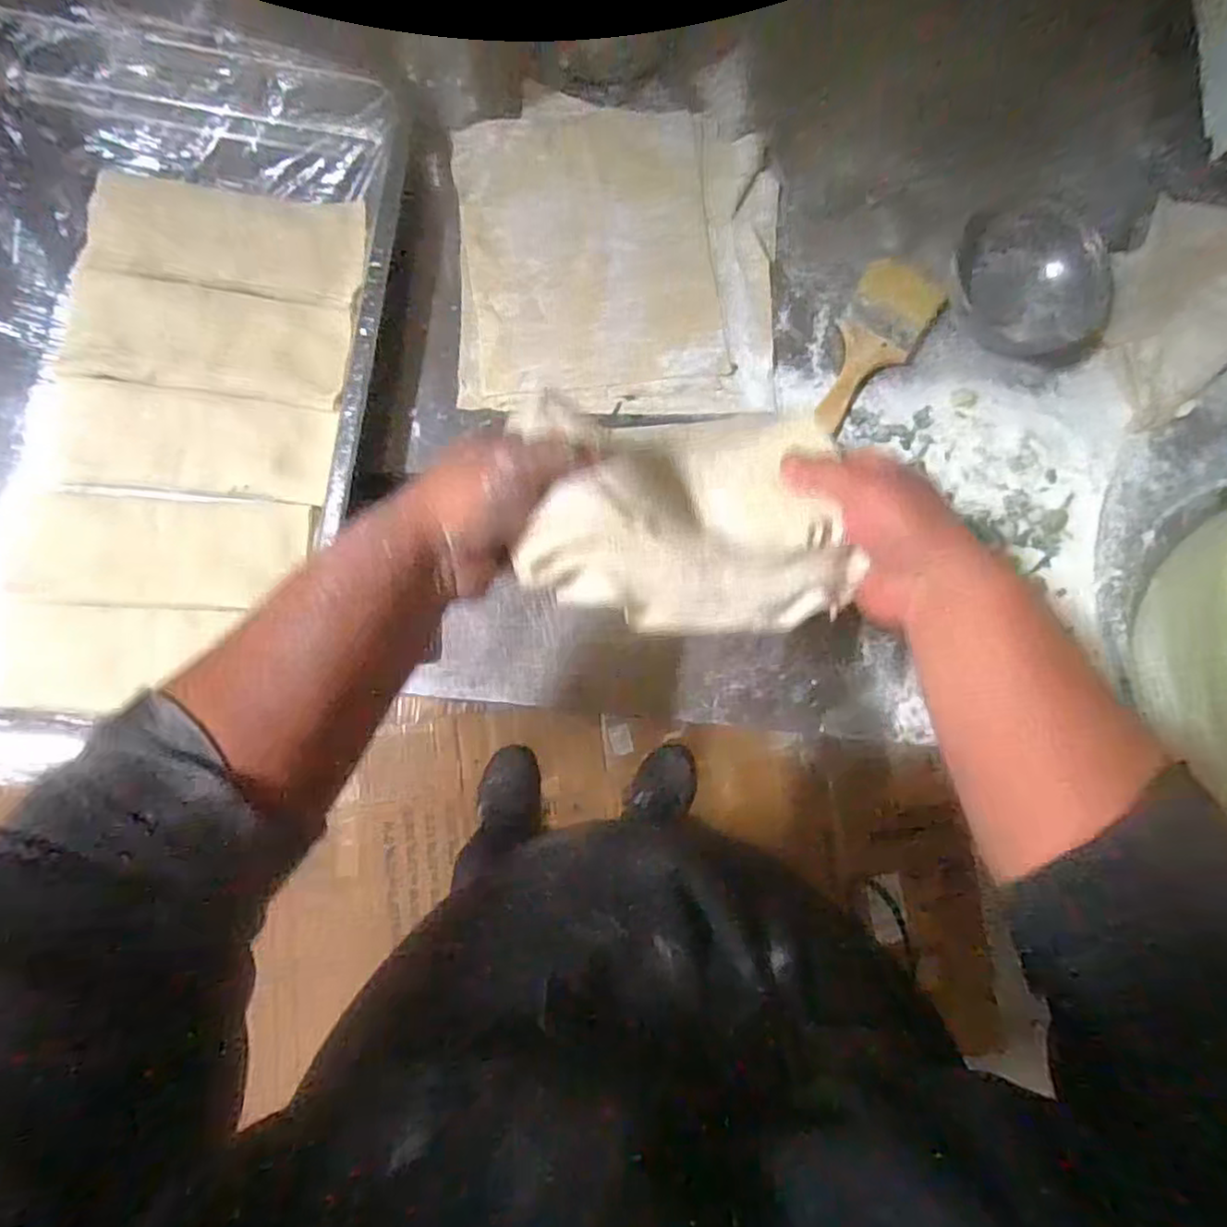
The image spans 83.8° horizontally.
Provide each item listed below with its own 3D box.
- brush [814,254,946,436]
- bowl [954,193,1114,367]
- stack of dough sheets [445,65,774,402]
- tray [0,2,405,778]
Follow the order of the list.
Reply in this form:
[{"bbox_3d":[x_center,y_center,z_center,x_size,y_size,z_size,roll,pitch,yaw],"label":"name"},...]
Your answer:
[{"bbox_3d":[0.239,-0.248,0.636,0.076,0.019,0.173,33,82,-1],"label":"brush"},{"bbox_3d":[0.400,-0.311,0.645,0.141,0.048,0.168,-38,88,-8],"label":"bowl"},{"bbox_3d":[0.004,-0.345,0.644,0.290,0.018,0.320,0,83,-5],"label":"stack of dough sheets"},{"bbox_3d":[-0.411,-0.185,0.557,0.397,0.055,0.595,12,82,-4],"label":"tray"}]

